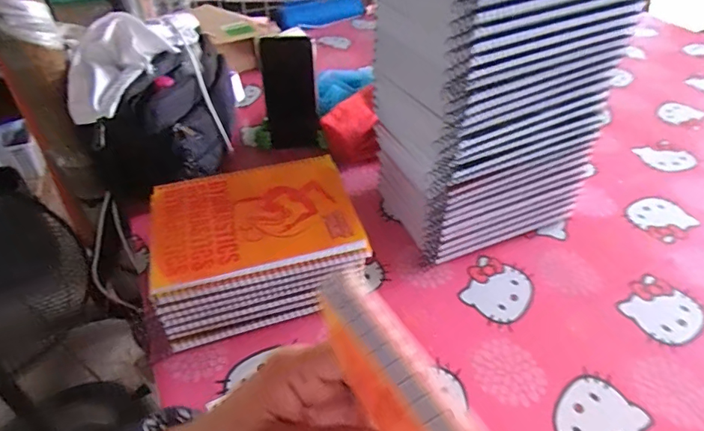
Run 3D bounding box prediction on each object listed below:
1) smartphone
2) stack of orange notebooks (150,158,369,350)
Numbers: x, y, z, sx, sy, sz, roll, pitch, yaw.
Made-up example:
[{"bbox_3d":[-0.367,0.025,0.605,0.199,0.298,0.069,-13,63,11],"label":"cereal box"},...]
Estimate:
[{"bbox_3d":[-0.086,-0.170,0.656,0.072,0.163,0.014,-4,44,-4],"label":"smartphone"},{"bbox_3d":[-0.100,0.034,0.490,0.200,0.090,0.169,-12,45,-12],"label":"stack of orange notebooks"}]

